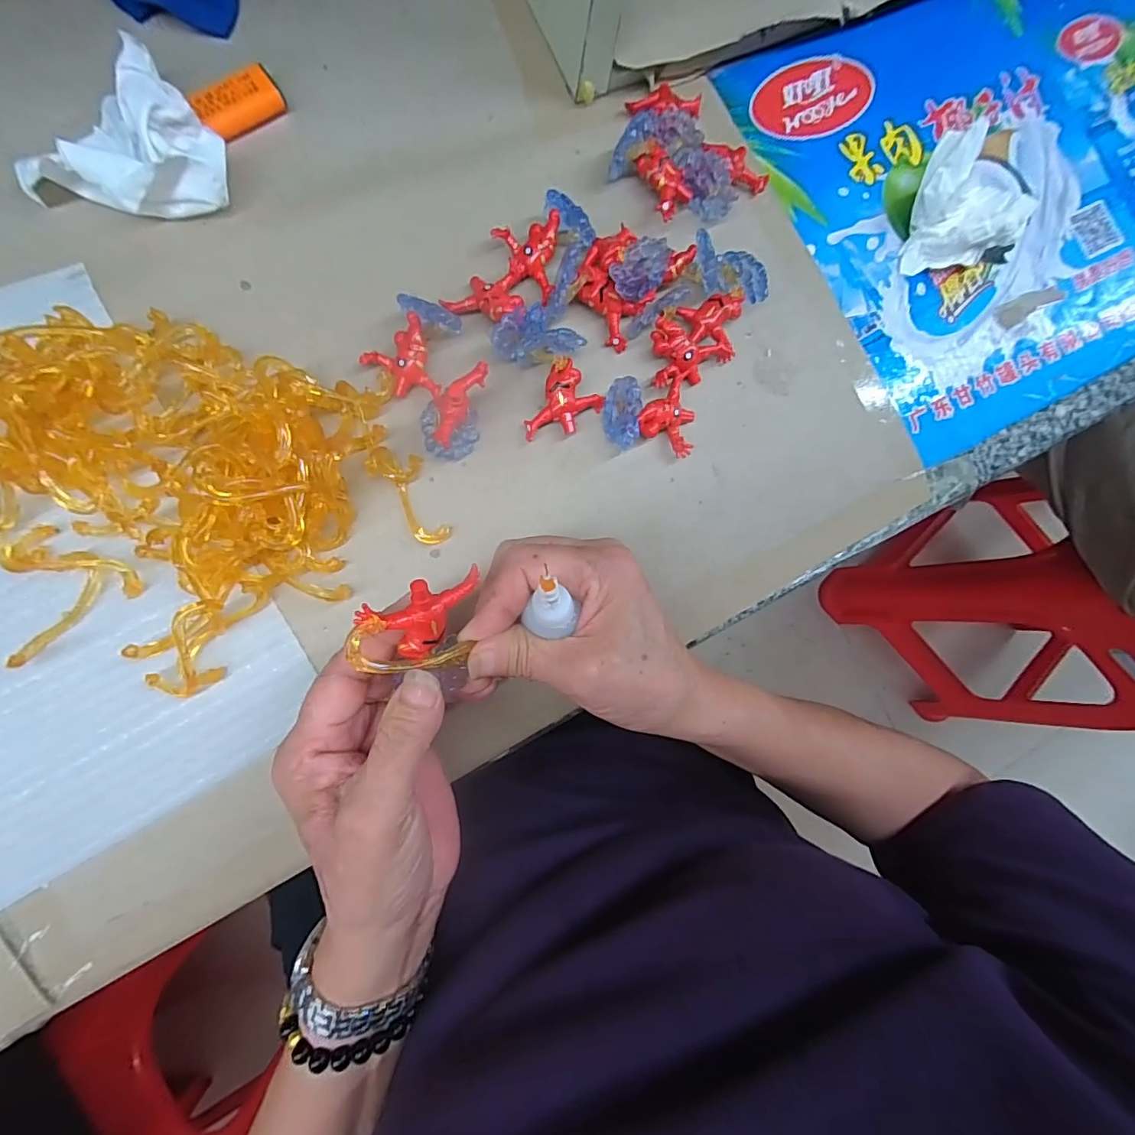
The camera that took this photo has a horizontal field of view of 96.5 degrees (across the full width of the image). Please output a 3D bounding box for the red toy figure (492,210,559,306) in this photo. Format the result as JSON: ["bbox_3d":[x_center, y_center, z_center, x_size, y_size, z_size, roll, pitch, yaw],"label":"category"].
[{"bbox_3d":[-0.025,-0.177,0.291,0.036,0.019,0.047,4,84,-7],"label":"red toy figure"}]

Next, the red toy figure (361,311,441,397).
[{"bbox_3d":[-0.086,-0.110,0.280,0.036,0.019,0.040,-39,90,-9],"label":"red toy figure"}]

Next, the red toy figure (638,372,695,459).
[{"bbox_3d":[0.061,-0.091,0.296,0.035,0.020,0.044,21,82,-5],"label":"red toy figure"}]

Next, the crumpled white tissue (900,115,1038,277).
[{"bbox_3d":[0.258,-0.234,0.326,0.061,0.045,0.062,-3,85,-8],"label":"crumpled white tissue"}]

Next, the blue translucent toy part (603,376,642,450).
[{"bbox_3d":[0.032,-0.086,0.284,0.007,0.030,0.037,-13,128,-34],"label":"blue translucent toy part"}]

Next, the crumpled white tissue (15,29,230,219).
[{"bbox_3d":[-0.228,-0.225,0.269,0.098,0.035,0.073,12,83,-6],"label":"crumpled white tissue"}]

